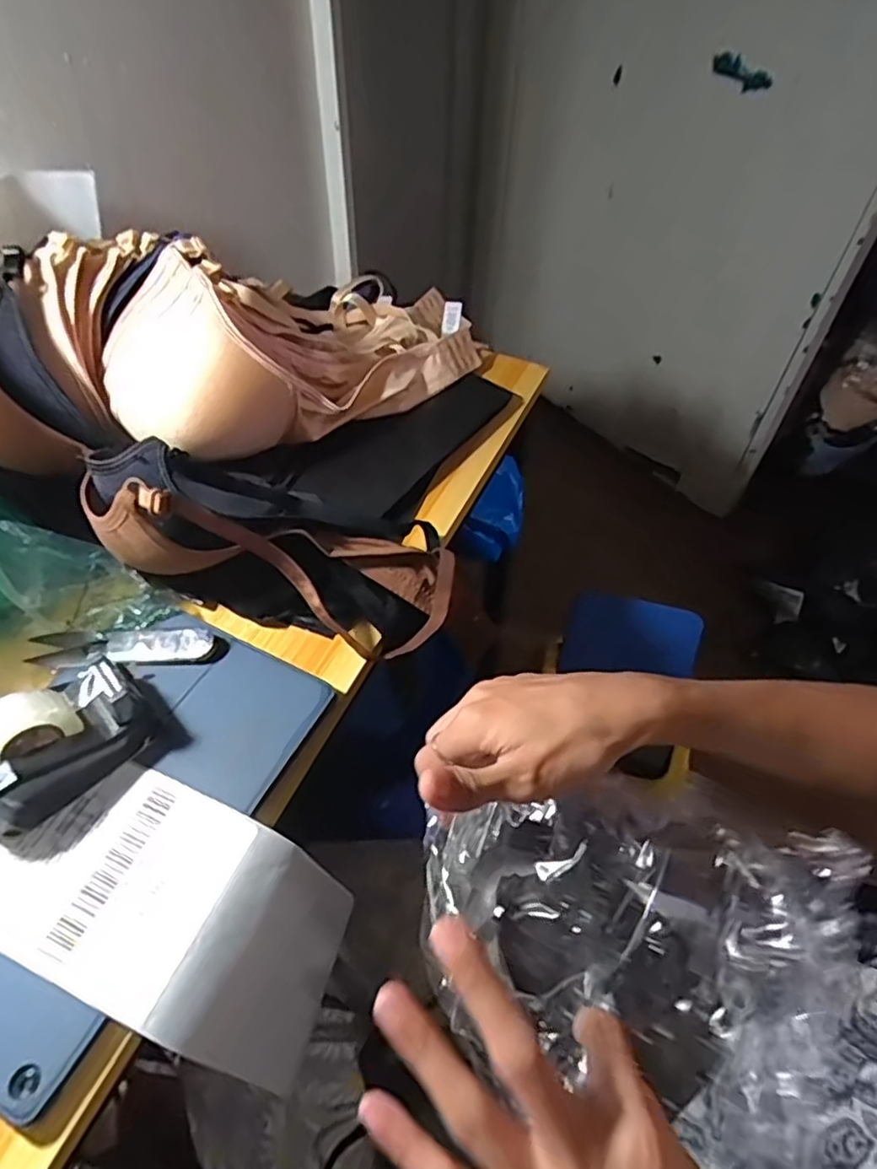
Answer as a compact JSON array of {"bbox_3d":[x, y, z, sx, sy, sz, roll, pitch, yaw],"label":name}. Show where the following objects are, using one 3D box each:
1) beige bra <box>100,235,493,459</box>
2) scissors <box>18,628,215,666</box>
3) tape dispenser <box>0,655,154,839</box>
[{"bbox_3d":[-0.094,-0.212,0.558,0.141,0.105,0.313,36,41,24],"label":"beige bra"},{"bbox_3d":[-0.203,0.040,0.417,0.115,0.008,0.024,-1,51,-3],"label":"scissors"},{"bbox_3d":[-0.211,0.084,0.353,0.096,0.050,0.050,-37,61,-27],"label":"tape dispenser"}]

